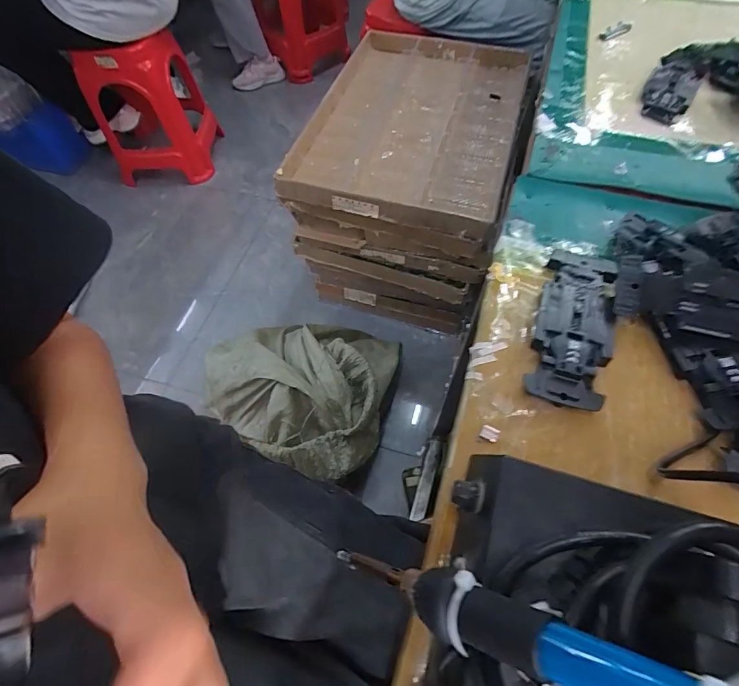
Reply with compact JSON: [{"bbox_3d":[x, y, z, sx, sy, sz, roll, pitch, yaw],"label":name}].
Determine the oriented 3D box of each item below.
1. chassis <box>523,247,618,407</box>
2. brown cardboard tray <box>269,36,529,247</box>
[{"bbox_3d":[0.139,-0.014,0.270,0.046,0.017,0.124,17,62,12],"label":"chassis"},{"bbox_3d":[0.118,-0.546,0.964,0.444,0.090,0.675,17,62,11],"label":"brown cardboard tray"}]

